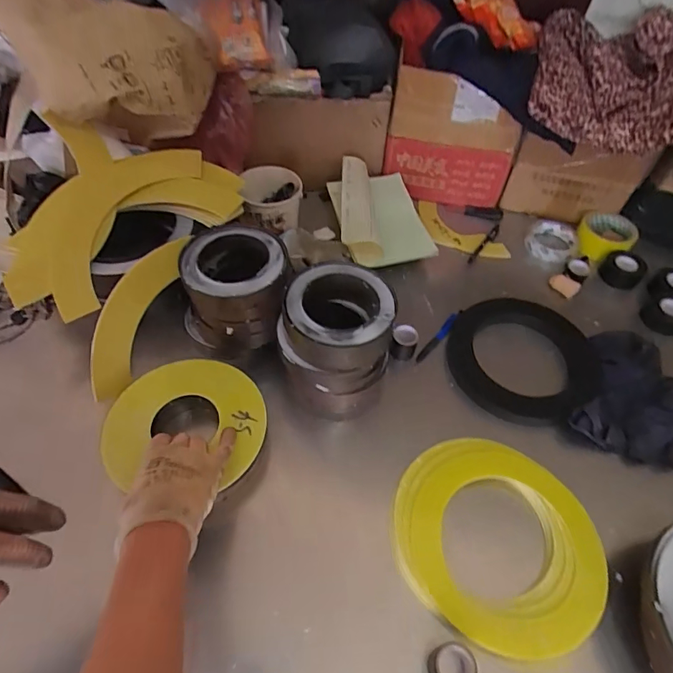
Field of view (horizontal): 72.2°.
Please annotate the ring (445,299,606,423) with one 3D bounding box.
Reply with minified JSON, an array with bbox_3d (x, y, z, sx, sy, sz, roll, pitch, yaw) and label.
[{"bbox_3d":[0.281,0.032,0.694,0.211,0.047,0.205,2,52,-2],"label":"ring"}]

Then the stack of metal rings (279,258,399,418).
[{"bbox_3d":[-0.002,0.010,0.621,0.141,0.161,0.142,15,56,9],"label":"stack of metal rings"}]

